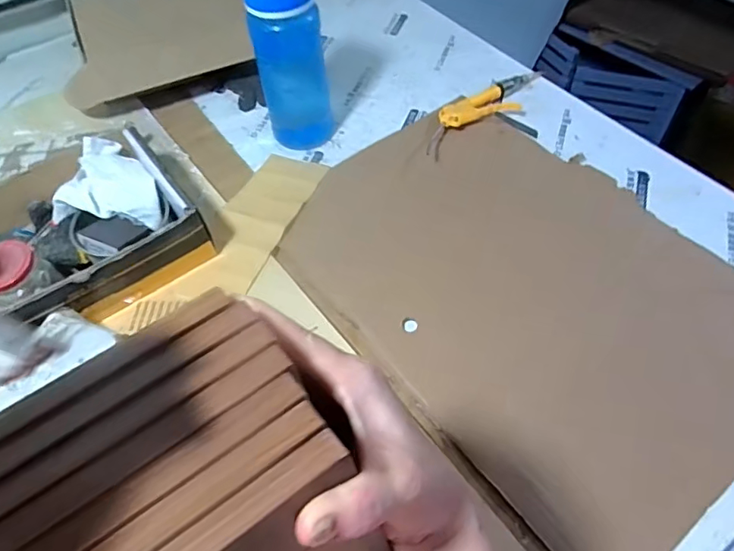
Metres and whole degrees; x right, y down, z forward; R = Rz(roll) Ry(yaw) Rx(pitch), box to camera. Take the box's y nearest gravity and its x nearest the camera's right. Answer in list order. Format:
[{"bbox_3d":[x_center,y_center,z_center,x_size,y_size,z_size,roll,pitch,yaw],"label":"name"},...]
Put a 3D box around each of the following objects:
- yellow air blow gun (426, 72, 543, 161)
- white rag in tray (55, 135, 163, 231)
[{"bbox_3d":[0.198,-0.283,0.874,0.285,0.025,0.088,-32,58,-18],"label":"yellow air blow gun"},{"bbox_3d":[-0.343,-0.129,0.713,0.145,0.050,0.122,3,54,6],"label":"white rag in tray"}]

